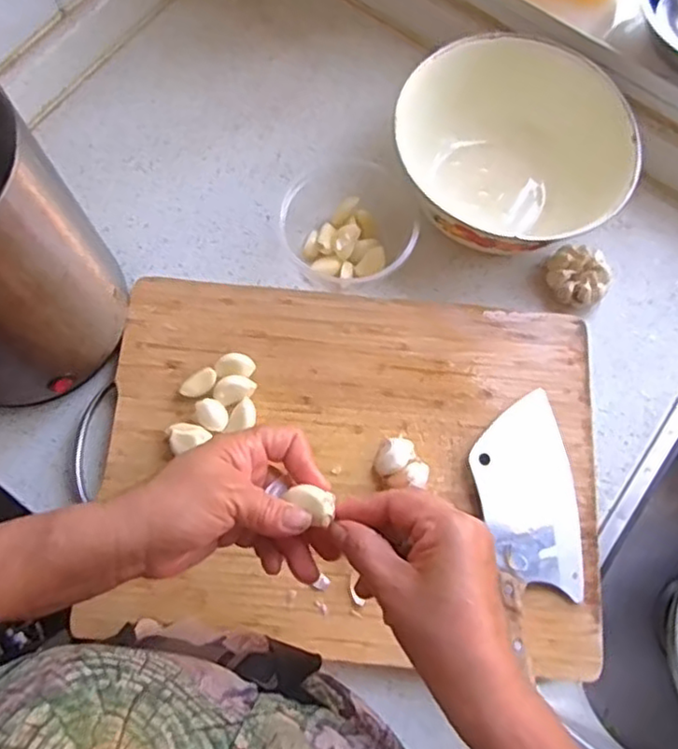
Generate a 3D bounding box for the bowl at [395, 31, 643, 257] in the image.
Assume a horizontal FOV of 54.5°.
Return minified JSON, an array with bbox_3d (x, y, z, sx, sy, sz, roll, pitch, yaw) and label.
[{"bbox_3d":[0.156,-0.195,0.590,0.188,0.097,0.180,1,73,-2],"label":"bowl"}]

